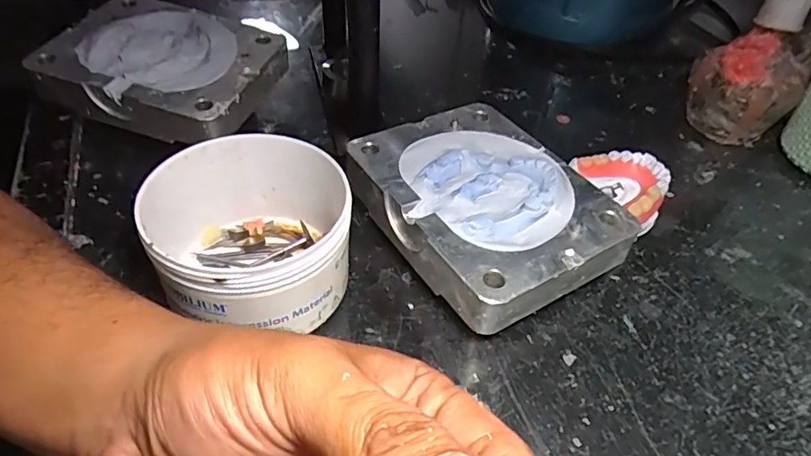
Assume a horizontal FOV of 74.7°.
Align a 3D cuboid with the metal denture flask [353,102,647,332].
[{"bbox_3d":[0.044,-0.012,0.304,0.110,0.043,0.135,-22,51,-25],"label":"metal denture flask"}]

